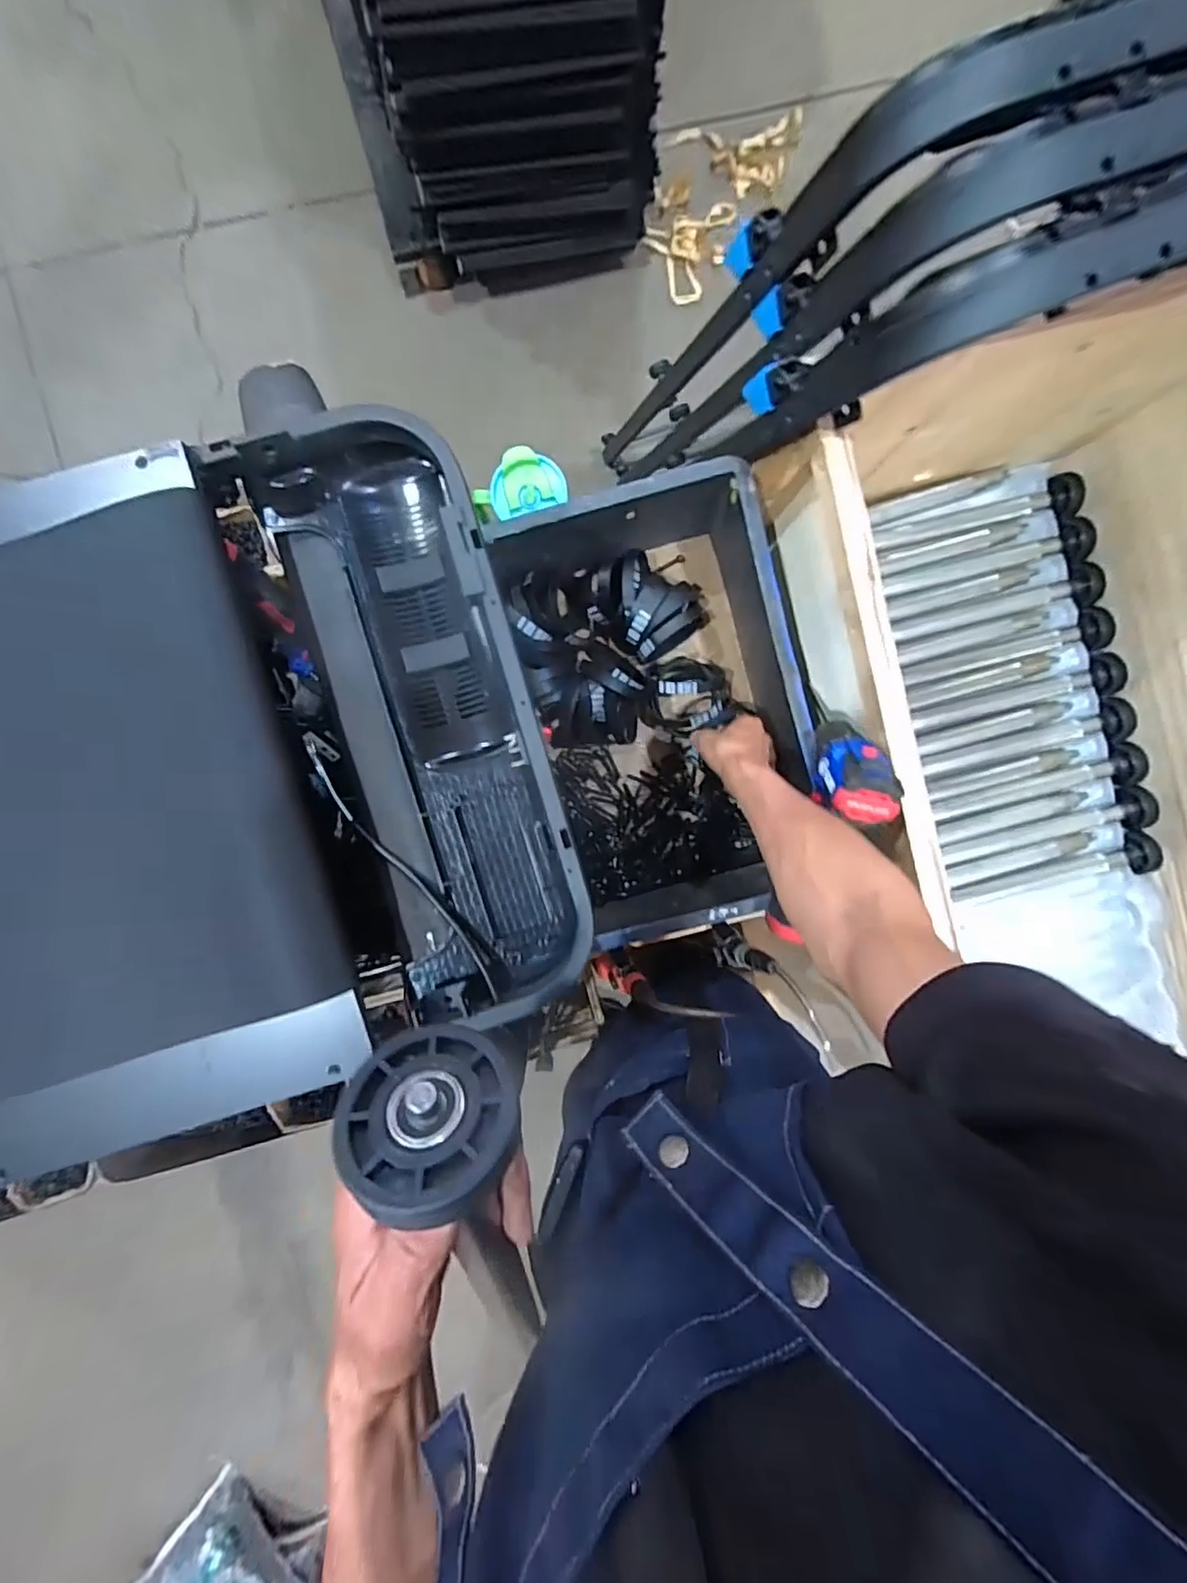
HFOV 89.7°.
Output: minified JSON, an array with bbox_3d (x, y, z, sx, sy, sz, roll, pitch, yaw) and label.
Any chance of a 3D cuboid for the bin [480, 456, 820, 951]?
[{"bbox_3d":[0.077,-0.104,0.724,0.293,0.194,0.470,-14,92,-3],"label":"bin"}]

